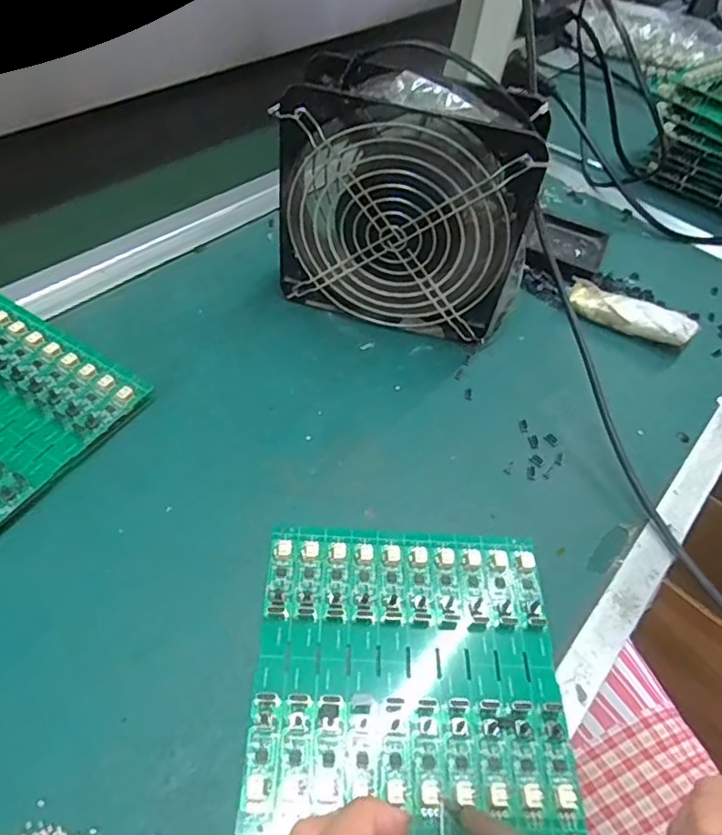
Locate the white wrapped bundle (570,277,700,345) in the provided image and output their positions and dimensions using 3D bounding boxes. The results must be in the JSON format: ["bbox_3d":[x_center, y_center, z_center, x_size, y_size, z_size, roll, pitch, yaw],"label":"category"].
[{"bbox_3d":[0.201,-0.078,0.441,0.091,0.022,0.030,31,55,18],"label":"white wrapped bundle"}]

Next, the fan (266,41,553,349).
[{"bbox_3d":[0.029,-0.135,0.376,0.153,0.161,0.056,15,51,6],"label":"fan"}]

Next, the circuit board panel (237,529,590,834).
[{"bbox_3d":[0.024,0.114,0.274,0.142,0.006,0.132,3,50,-4],"label":"circuit board panel"}]

